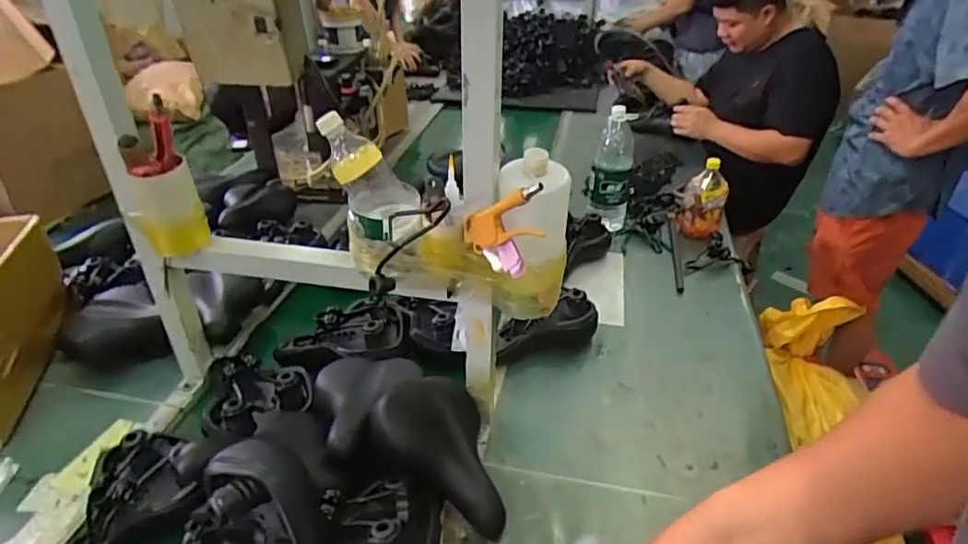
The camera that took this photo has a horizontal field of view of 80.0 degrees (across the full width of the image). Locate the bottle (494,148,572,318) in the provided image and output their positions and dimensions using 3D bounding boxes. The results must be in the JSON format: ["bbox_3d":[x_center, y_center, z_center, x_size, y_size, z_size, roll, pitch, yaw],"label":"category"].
[{"bbox_3d":[0.067,-0.037,0.782,0.098,0.233,0.081,3,34,4],"label":"bottle"}]

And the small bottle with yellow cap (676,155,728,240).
[{"bbox_3d":[0.564,-0.188,1.481,0.111,0.191,0.098,11,35,15],"label":"small bottle with yellow cap"}]

